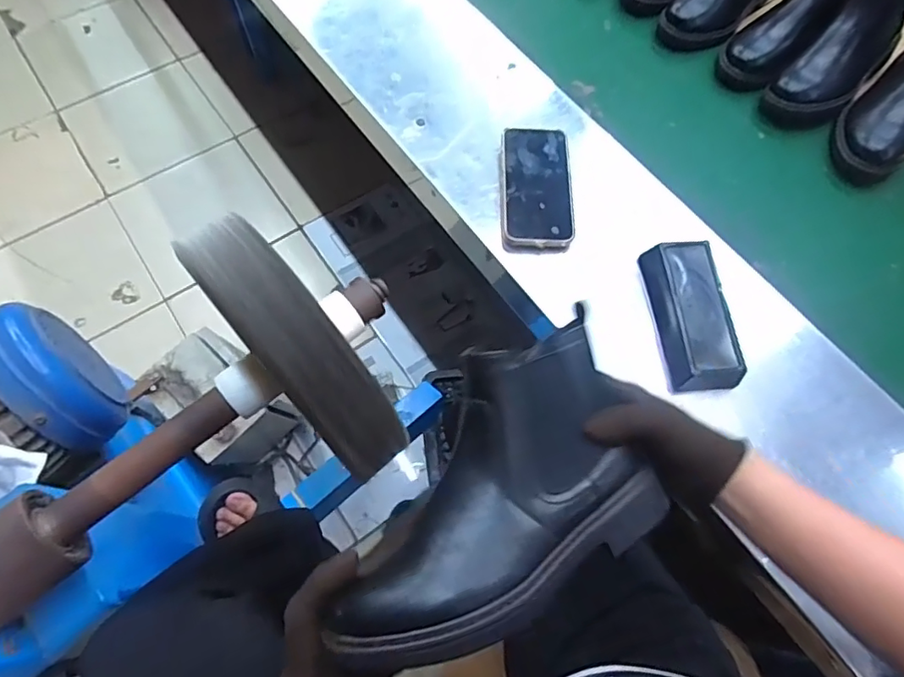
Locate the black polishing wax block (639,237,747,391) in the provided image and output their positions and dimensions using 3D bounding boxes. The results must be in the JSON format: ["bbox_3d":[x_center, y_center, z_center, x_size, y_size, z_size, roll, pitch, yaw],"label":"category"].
[{"bbox_3d":[0.246,-0.026,0.545,0.073,0.047,0.156,0,65,-2],"label":"black polishing wax block"}]

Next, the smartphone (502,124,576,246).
[{"bbox_3d":[0.099,-0.180,0.627,0.077,0.010,0.160,-1,69,3],"label":"smartphone"}]

